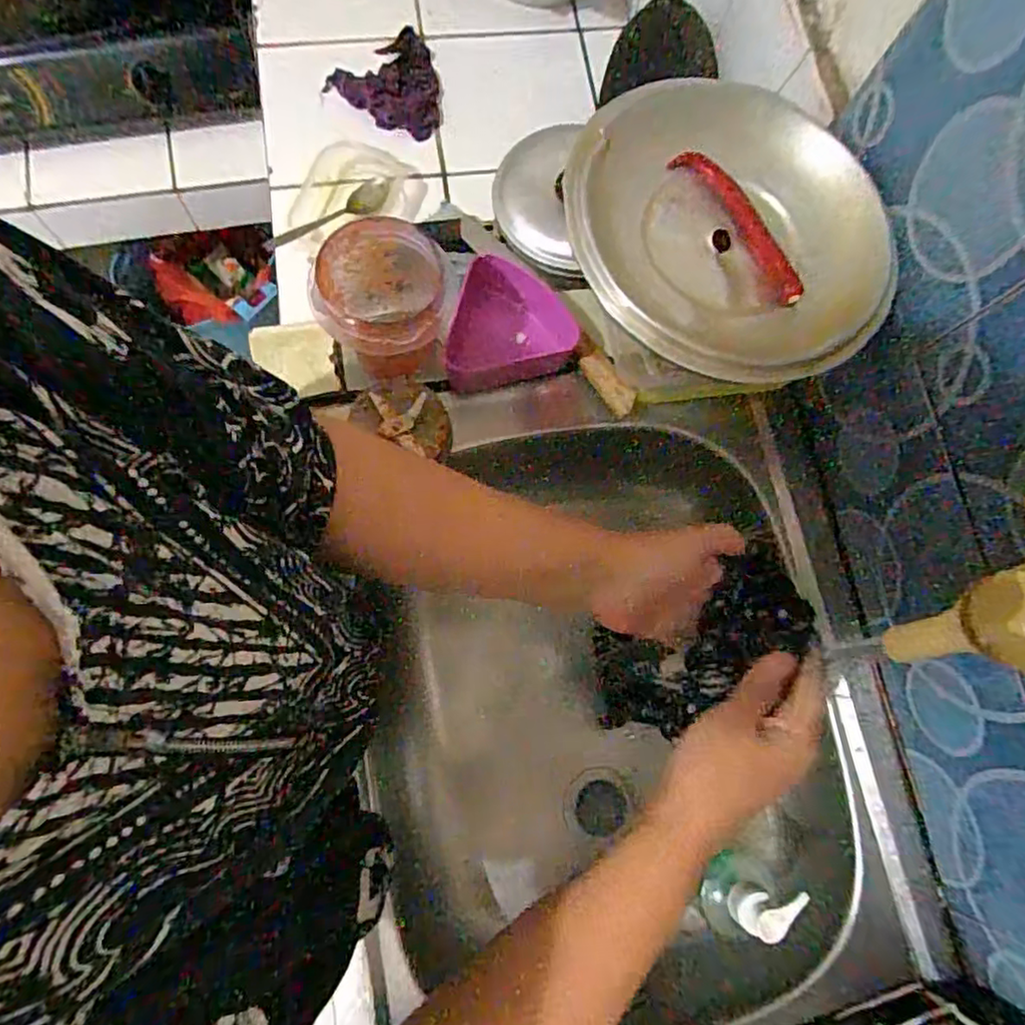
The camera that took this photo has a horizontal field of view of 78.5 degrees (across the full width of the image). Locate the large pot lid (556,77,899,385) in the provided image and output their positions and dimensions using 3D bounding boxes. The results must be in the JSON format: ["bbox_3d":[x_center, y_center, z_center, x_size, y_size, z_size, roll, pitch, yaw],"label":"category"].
[{"bbox_3d":[0.150,-0.192,0.430,0.221,0.052,0.227,0,72,1],"label":"large pot lid"}]

